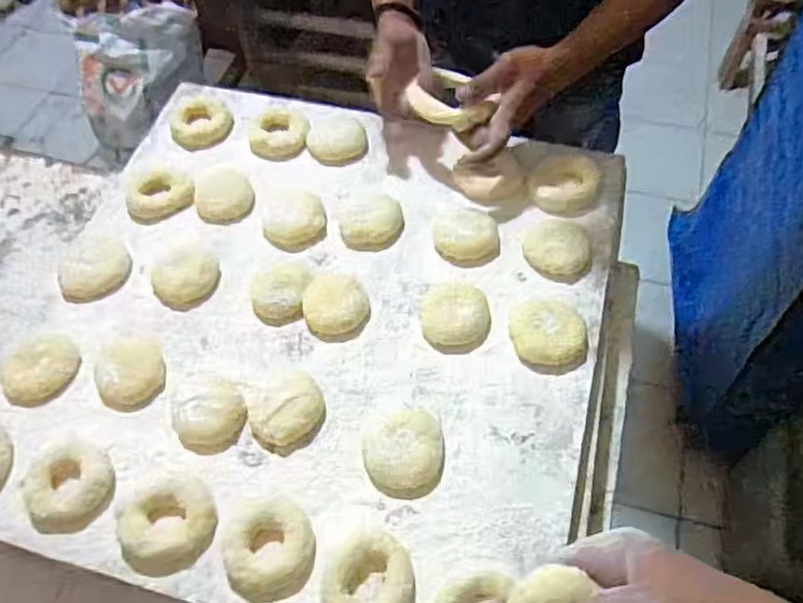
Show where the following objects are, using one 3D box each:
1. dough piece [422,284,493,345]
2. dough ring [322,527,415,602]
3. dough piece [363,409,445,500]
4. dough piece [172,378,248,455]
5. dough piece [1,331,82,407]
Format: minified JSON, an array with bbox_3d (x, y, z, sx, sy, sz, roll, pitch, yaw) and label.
[{"bbox_3d":[0.053,0.008,0.656,0.069,0.035,0.075,5,57,6],"label":"dough piece"},{"bbox_3d":[-0.026,0.225,0.533,0.070,0.030,0.088,-2,56,1],"label":"dough ring"},{"bbox_3d":[0.002,0.131,0.584,0.068,0.025,0.074,-4,56,0],"label":"dough piece"},{"bbox_3d":[-0.178,0.102,0.621,0.065,0.023,0.067,-1,56,2],"label":"dough piece"},{"bbox_3d":[-0.351,0.061,0.660,0.067,0.019,0.084,-8,56,-3],"label":"dough piece"}]

